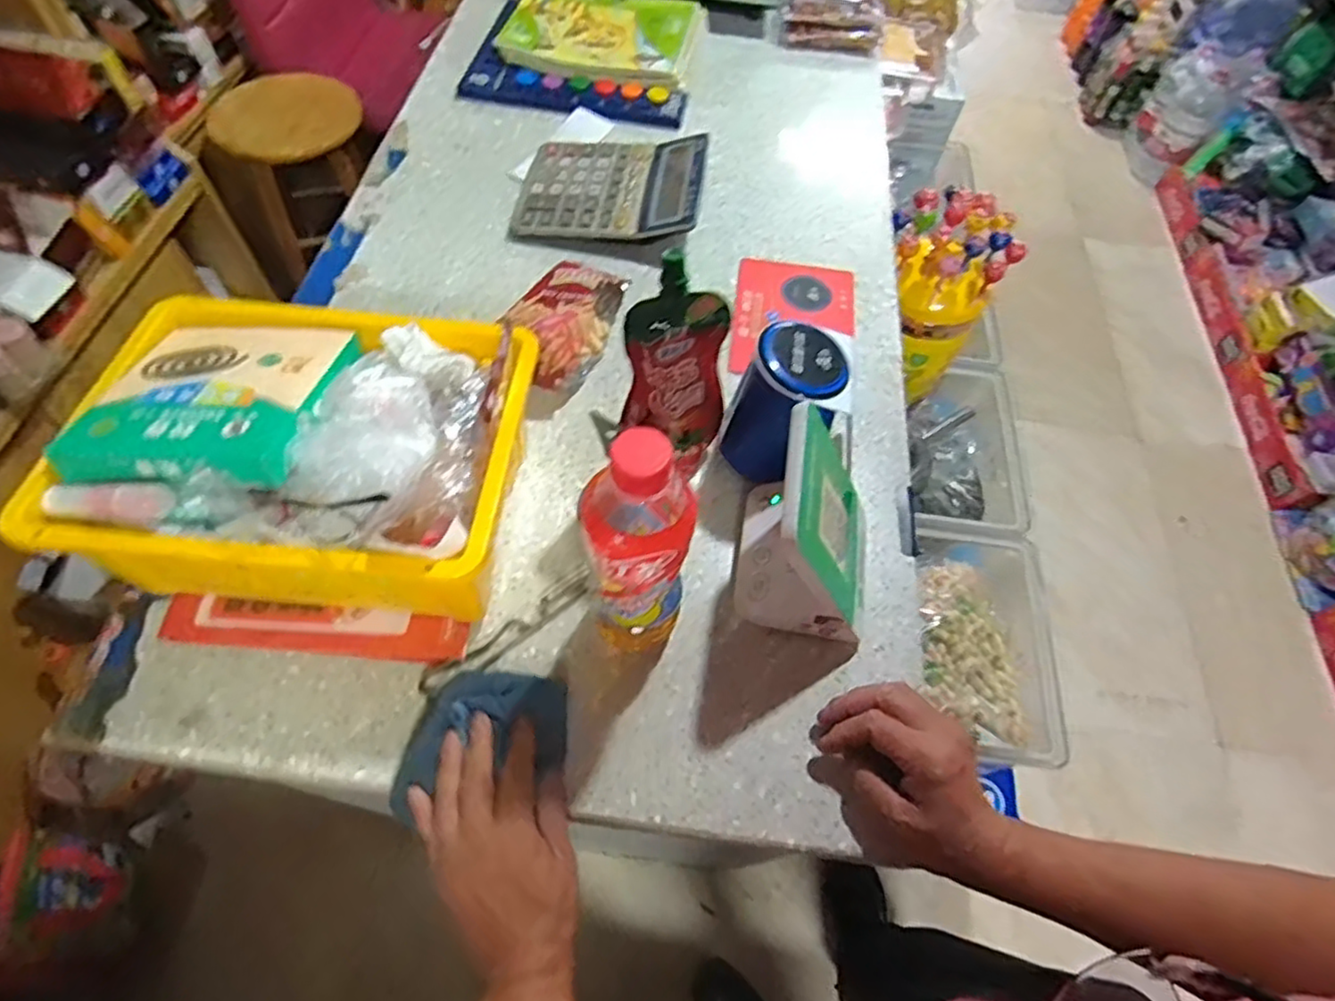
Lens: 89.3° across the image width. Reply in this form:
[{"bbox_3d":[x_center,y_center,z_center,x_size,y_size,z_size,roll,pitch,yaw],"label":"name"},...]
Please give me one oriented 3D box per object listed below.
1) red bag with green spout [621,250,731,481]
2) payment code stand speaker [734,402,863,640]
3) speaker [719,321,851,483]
[{"bbox_3d":[0.007,-0.085,0.491,0.073,0.200,0.032,4,60,-1],"label":"red bag with green spout"},{"bbox_3d":[0.106,0.020,0.472,0.097,0.145,0.114,12,60,4],"label":"payment code stand speaker"},{"bbox_3d":[0.094,-0.074,0.537,0.076,0.122,0.080,1,60,-3],"label":"speaker"}]

